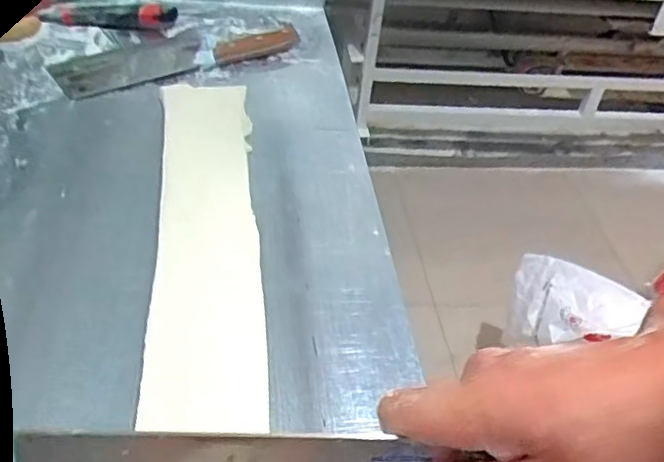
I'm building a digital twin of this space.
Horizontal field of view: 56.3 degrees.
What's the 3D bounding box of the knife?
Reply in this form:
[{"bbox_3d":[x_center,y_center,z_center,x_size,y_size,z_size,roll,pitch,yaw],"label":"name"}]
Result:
[{"bbox_3d":[-0.178,-0.215,0.741,0.289,0.022,0.087,-23,50,-30],"label":"knife"}]

